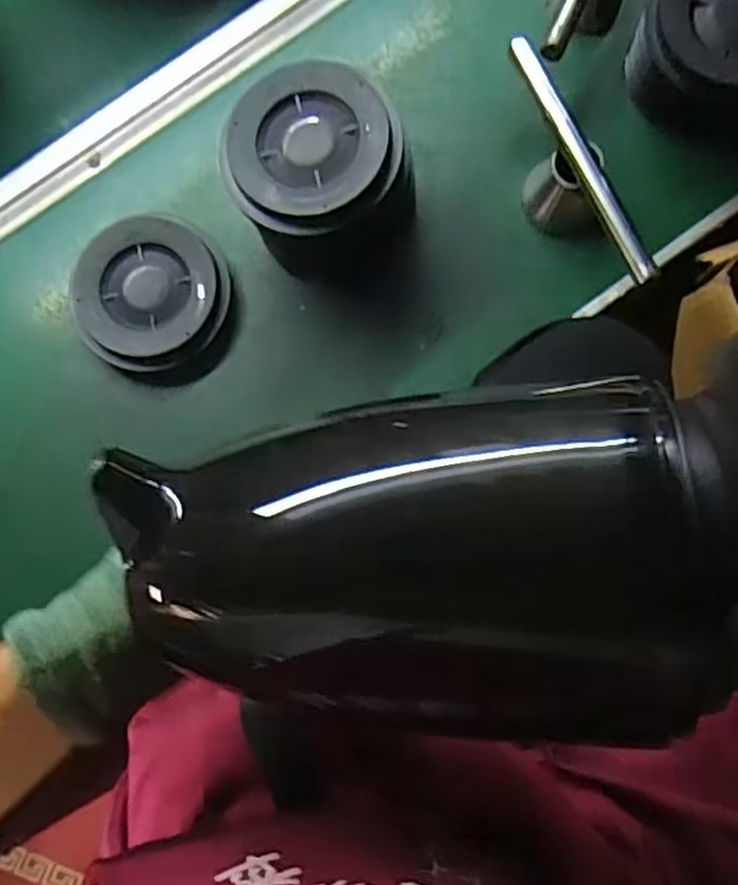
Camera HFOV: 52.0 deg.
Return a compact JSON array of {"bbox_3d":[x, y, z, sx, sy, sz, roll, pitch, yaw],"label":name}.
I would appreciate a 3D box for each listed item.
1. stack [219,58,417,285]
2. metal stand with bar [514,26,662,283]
[{"bbox_3d":[-0.031,-0.187,0.550,0.122,0.102,0.123,-31,80,-2],"label":"stack"},{"bbox_3d":[0.145,-0.195,0.562,0.046,0.066,0.200,-21,80,0],"label":"metal stand with bar"}]

